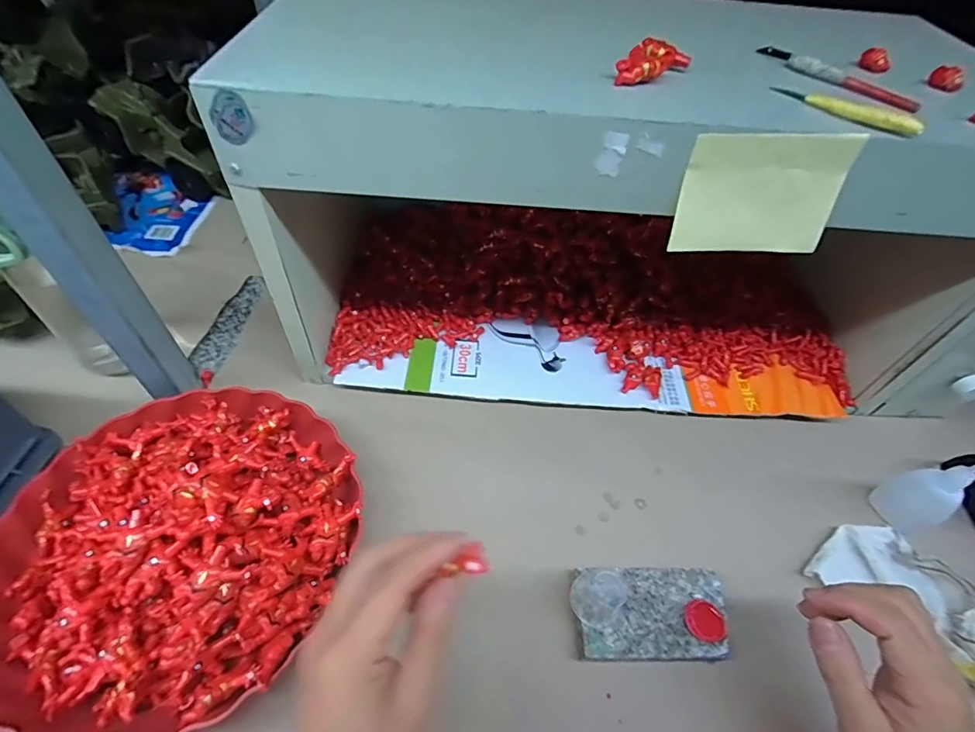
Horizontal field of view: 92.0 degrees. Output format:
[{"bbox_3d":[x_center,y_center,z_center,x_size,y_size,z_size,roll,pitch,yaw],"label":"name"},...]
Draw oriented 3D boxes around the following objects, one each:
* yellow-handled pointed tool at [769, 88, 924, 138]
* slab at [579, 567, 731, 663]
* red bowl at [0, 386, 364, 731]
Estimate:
[{"bbox_3d":[0.224,-0.164,0.296,0.014,0.012,0.088,-36,62,-29],"label":"yellow-handled pointed tool"},{"bbox_3d":[0.123,0.189,0.357,0.110,0.026,0.060,2,51,-4],"label":"slab"},{"bbox_3d":[-0.219,0.117,0.336,0.240,0.088,0.232,3,51,-4],"label":"red bowl"}]

